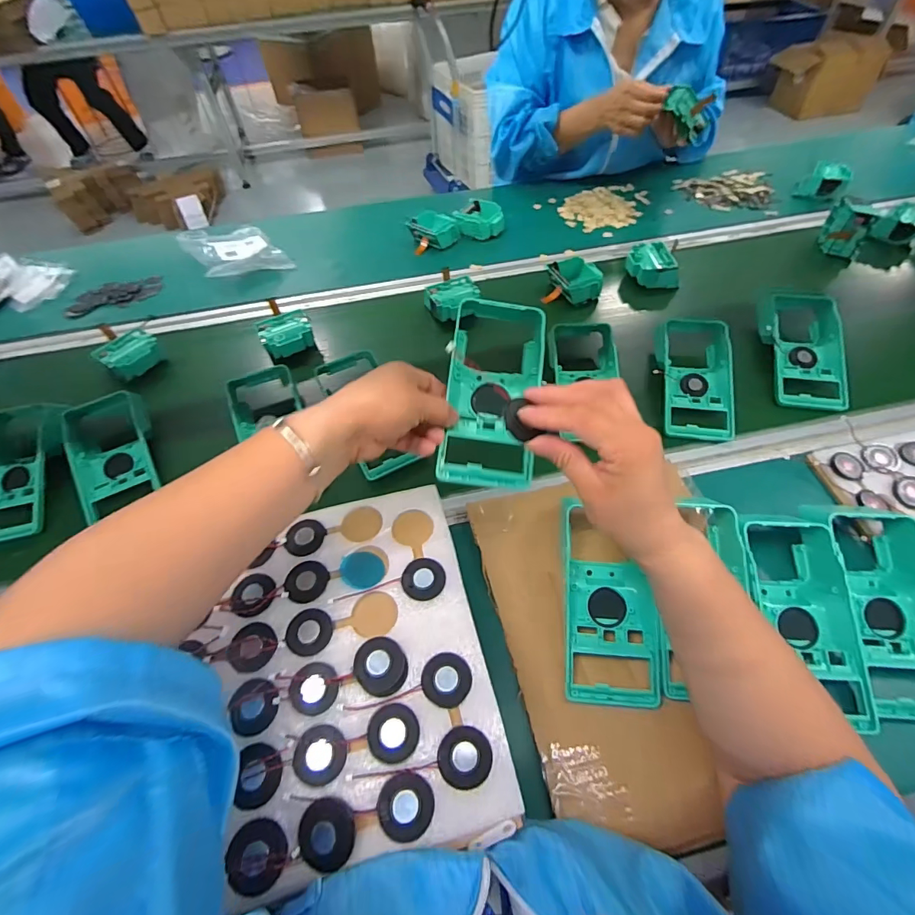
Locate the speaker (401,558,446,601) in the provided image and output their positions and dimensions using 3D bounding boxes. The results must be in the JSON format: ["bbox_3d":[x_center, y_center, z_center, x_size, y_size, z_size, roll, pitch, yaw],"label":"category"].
[{"bbox_3d":[-0.027,0.095,0.351,0.034,0.004,0.033,0,54,0],"label":"speaker"}]

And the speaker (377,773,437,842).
[{"bbox_3d":[-0.032,0.214,0.273,0.033,0.005,0.033,0,54,0],"label":"speaker"}]

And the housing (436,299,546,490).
[{"bbox_3d":[0.033,-0.073,0.411,0.088,0.038,0.212,7,61,6],"label":"housing"}]

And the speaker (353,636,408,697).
[{"bbox_3d":[-0.054,0.146,0.312,0.039,0.009,0.034,35,62,23],"label":"speaker"}]

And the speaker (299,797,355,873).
[{"bbox_3d":[-0.078,0.223,0.264,0.033,0.005,0.033,0,54,0],"label":"speaker"}]

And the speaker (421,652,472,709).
[{"bbox_3d":[-0.008,0.155,0.311,0.034,0.004,0.034,-1,54,0],"label":"speaker"}]

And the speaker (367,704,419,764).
[{"bbox_3d":[-0.042,0.181,0.292,0.032,0.004,0.032,-2,54,0],"label":"speaker"}]

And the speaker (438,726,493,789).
[{"bbox_3d":[0.005,0.192,0.285,0.034,0.004,0.033,-1,54,0],"label":"speaker"}]

